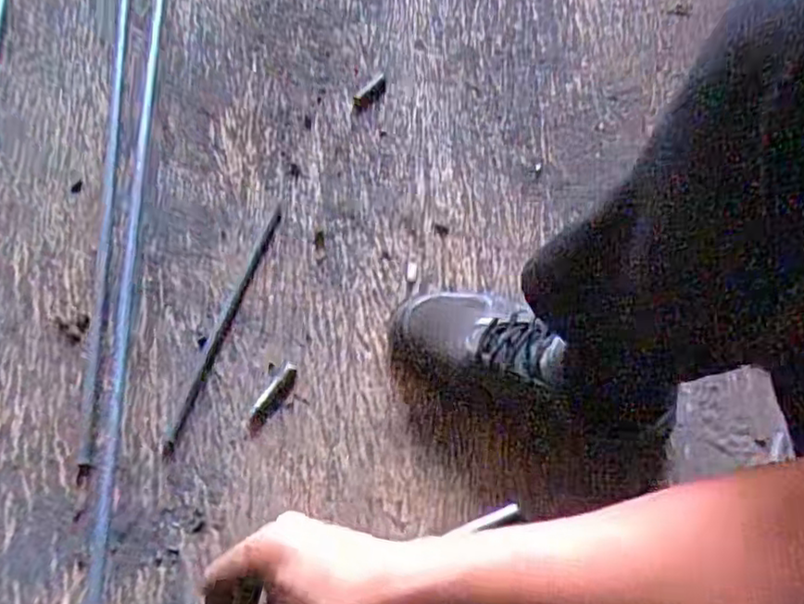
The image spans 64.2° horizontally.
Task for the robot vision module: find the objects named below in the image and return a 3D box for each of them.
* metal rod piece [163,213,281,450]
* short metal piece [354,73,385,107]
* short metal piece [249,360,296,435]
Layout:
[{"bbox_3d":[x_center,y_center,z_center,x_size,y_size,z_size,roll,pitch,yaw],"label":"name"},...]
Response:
[{"bbox_3d":[-0.185,0.024,0.672,0.011,0.007,0.277,18,70,7],"label":"metal rod piece"},{"bbox_3d":[-0.037,-0.254,0.773,0.020,0.006,0.057,40,74,14],"label":"short metal piece"},{"bbox_3d":[-0.130,0.096,0.642,0.019,0.005,0.079,32,72,12],"label":"short metal piece"}]

